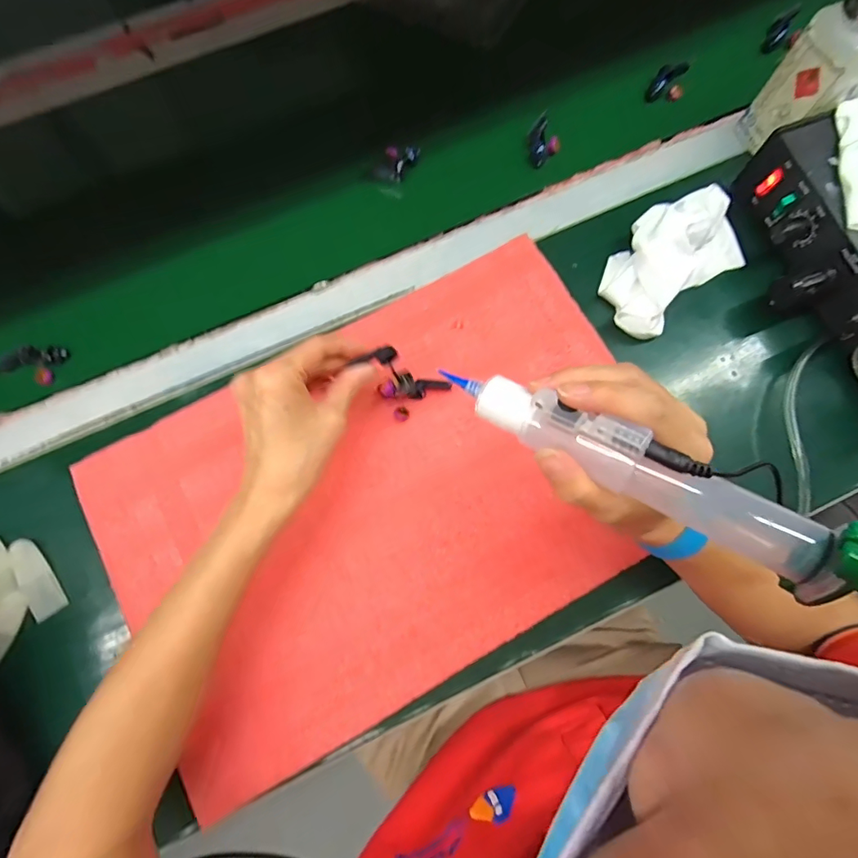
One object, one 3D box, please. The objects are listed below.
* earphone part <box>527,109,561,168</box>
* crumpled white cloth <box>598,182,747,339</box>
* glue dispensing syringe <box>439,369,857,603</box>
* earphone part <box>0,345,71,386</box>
[{"bbox_3d":[0.106,-0.270,0.429,0.027,0.015,0.053,1,76,1],"label":"earphone part"},{"bbox_3d":[0.199,-0.141,0.377,0.135,0.039,0.075,-38,79,-9],"label":"crumpled white cloth"},{"bbox_3d":[0.102,0.021,0.199,0.215,0.030,0.024,29,77,22],"label":"glue dispensing syringe"},{"bbox_3d":[-0.328,-0.057,0.387,0.043,0.014,0.033,15,76,4],"label":"earphone part"}]

